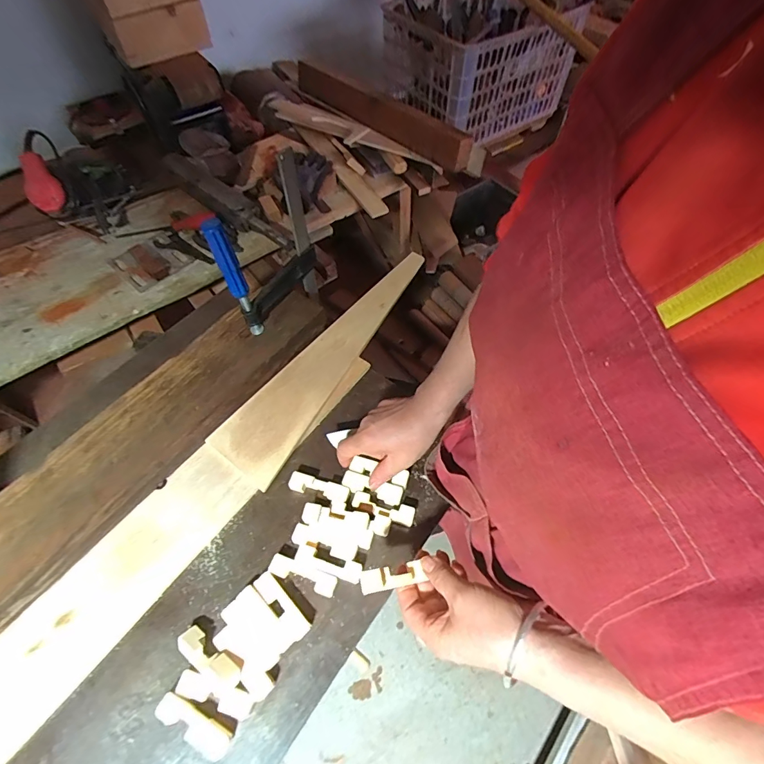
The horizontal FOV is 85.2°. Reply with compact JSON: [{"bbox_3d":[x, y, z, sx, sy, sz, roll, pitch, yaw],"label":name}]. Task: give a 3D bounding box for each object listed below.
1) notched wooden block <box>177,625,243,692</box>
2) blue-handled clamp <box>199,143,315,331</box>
[{"bbox_3d":[-0.180,0.285,0.429,0.076,0.016,0.030,26,60,16],"label":"notched wooden block"},{"bbox_3d":[-0.154,-0.172,0.592,0.038,0.219,0.173,20,59,12],"label":"blue-handled clamp"}]

